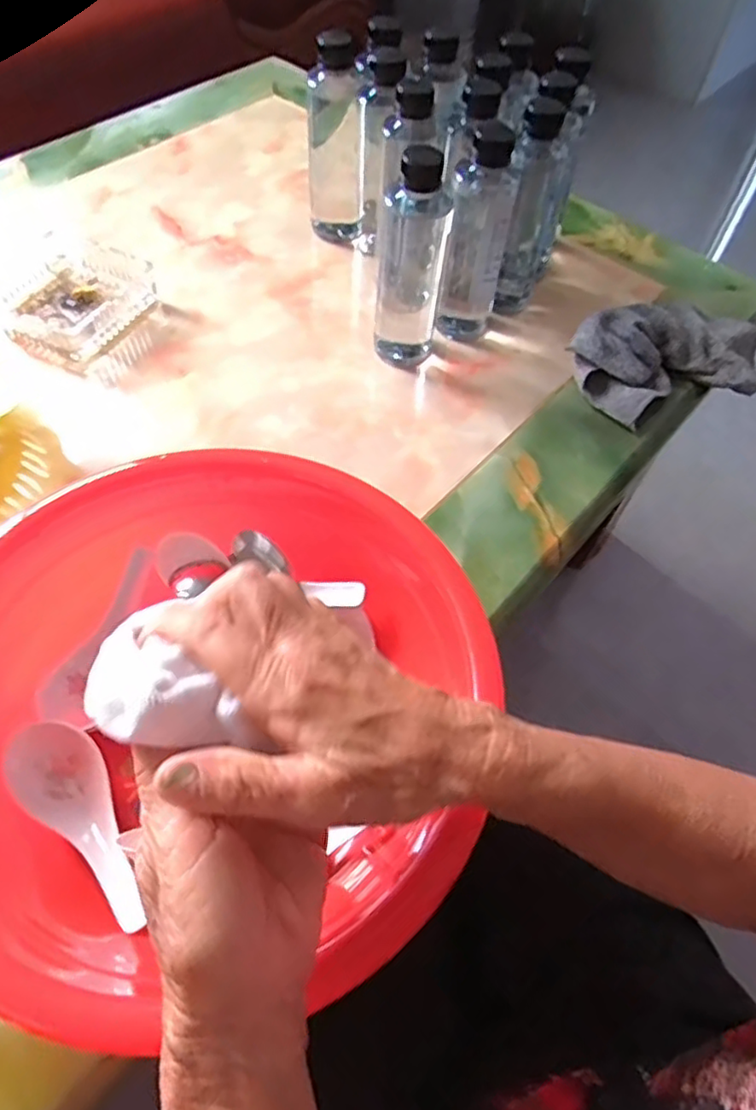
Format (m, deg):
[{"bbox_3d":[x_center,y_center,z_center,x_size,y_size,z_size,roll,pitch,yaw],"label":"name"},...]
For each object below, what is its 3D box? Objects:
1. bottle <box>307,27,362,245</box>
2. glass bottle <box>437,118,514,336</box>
[{"bbox_3d":[-0.041,-0.395,0.643,0.050,0.170,0.049,-5,58,-7],"label":"bottle"},{"bbox_3d":[0.087,-0.277,0.576,0.052,0.173,0.050,13,57,4],"label":"glass bottle"}]

